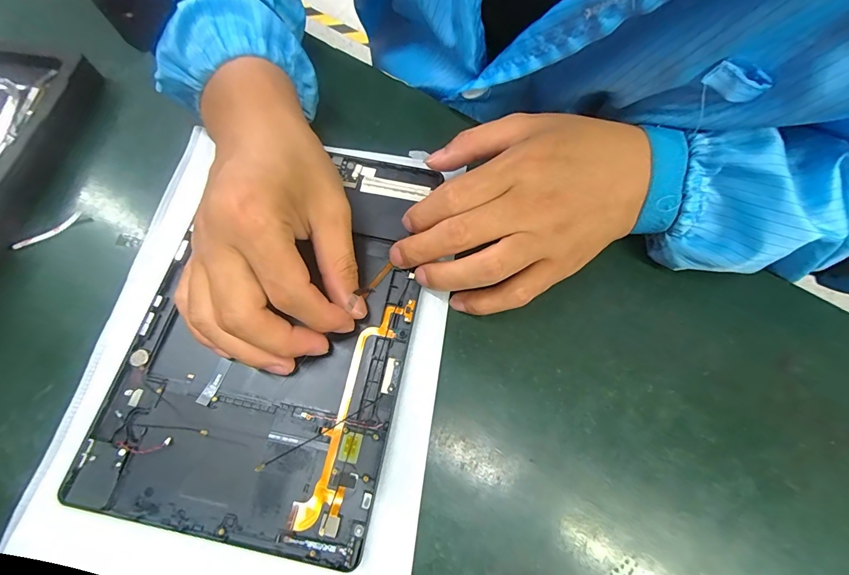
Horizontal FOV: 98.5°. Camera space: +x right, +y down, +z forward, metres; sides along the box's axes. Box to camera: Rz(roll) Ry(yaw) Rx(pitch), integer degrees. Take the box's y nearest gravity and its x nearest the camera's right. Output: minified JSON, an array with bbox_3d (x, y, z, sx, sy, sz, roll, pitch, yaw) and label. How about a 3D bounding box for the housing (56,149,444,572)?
[{"bbox_3d":[-0.085,0.014,0.221,0.153,0.007,0.236,12,70,3],"label":"housing"}]

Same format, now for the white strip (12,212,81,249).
[{"bbox_3d":[-0.245,-0.037,0.238,0.040,0.006,0.006,-41,76,-15],"label":"white strip"}]

